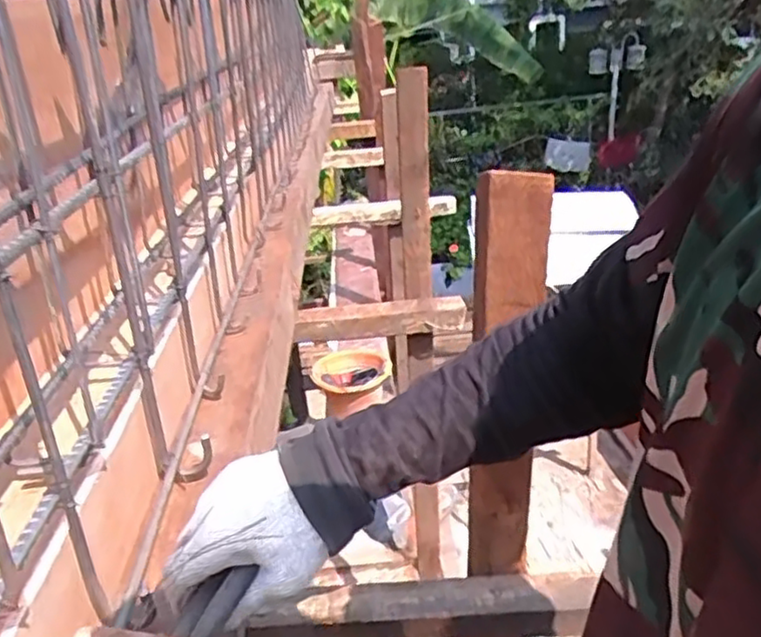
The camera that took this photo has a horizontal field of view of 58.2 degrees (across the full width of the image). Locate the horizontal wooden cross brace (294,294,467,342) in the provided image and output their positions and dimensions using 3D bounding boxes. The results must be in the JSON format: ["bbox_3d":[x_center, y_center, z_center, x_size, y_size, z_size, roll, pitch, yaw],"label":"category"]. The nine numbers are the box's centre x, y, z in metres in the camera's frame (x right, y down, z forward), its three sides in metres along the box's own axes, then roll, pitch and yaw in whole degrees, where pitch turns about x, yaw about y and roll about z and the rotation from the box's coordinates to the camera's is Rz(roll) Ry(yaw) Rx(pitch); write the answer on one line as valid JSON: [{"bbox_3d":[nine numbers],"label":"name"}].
[{"bbox_3d":[-0.001,0.003,1.322,0.325,0.063,0.055,-7,26,-5],"label":"horizontal wooden cross brace"}]

